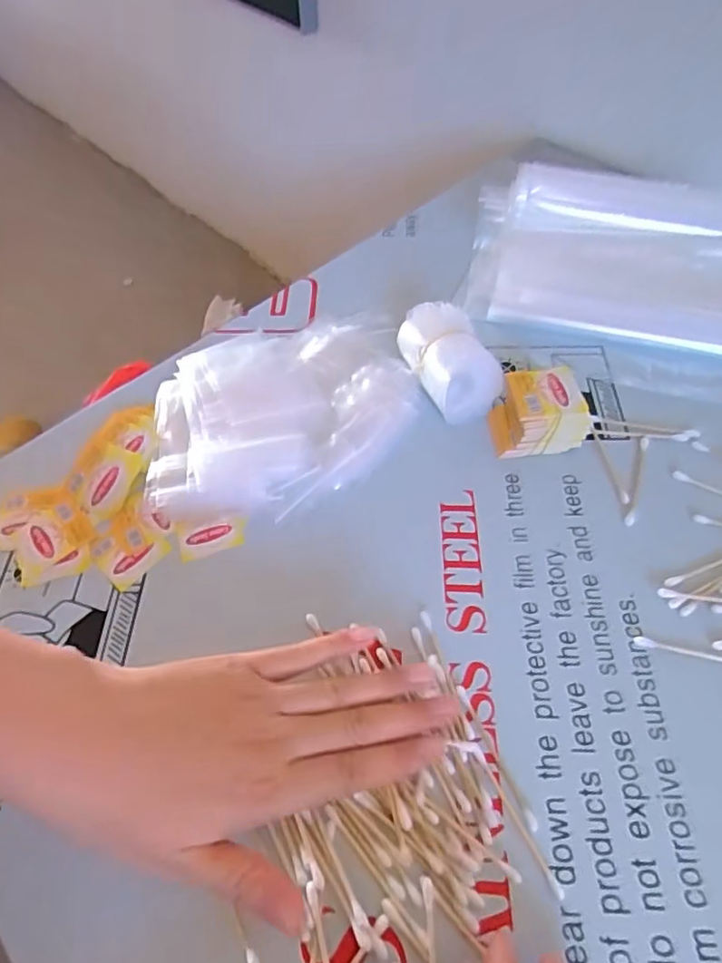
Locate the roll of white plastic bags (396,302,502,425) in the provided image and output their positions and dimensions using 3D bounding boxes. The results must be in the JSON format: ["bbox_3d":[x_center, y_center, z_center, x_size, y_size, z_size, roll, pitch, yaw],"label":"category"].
[{"bbox_3d":[0.061,-0.088,0.425,0.048,0.042,0.083,-19,57,-11],"label":"roll of white plastic bags"}]

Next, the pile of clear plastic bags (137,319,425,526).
[{"bbox_3d":[-0.054,-0.055,0.424,0.185,0.024,0.162,-12,56,-7],"label":"pile of clear plastic bags"}]

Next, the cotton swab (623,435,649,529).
[{"bbox_3d":[0.179,-0.002,0.389,0.006,0.004,0.073,18,58,14],"label":"cotton swab"}]

